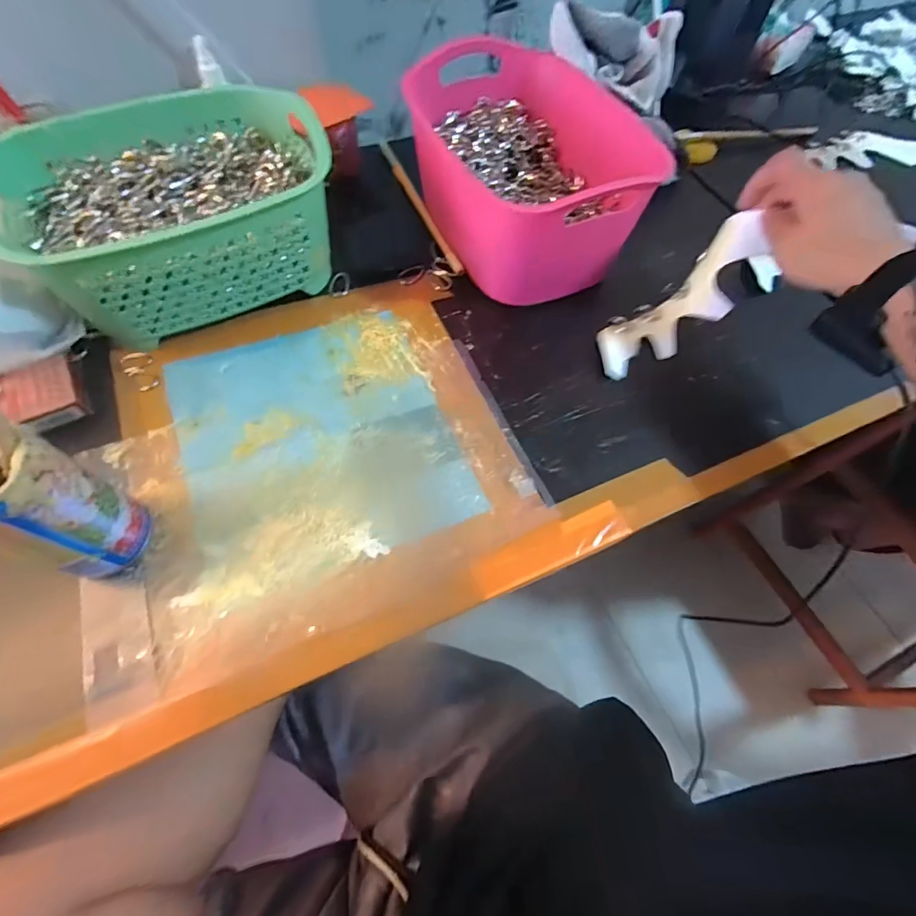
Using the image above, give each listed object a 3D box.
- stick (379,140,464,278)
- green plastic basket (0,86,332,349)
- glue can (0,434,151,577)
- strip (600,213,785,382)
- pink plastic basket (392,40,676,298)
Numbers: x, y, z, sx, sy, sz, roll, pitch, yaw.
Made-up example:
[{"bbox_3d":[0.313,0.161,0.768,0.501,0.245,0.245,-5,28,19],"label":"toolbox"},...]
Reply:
[{"bbox_3d":[-0.050,-0.314,0.545,0.013,0.010,0.265,-18,66,-12],"label":"stick"},{"bbox_3d":[-0.261,-0.231,0.428,0.264,0.118,0.202,-29,68,-17],"label":"green plastic basket"},{"bbox_3d":[-0.269,0.032,0.292,0.070,0.125,0.065,2,63,-3],"label":"glue can"},{"bbox_3d":[0.216,-0.145,0.446,0.181,0.055,0.066,-38,69,7],"label":"strip"},{"bbox_3d":[0.073,-0.308,0.485,0.186,0.122,0.262,-18,65,-12],"label":"pink plastic basket"}]

